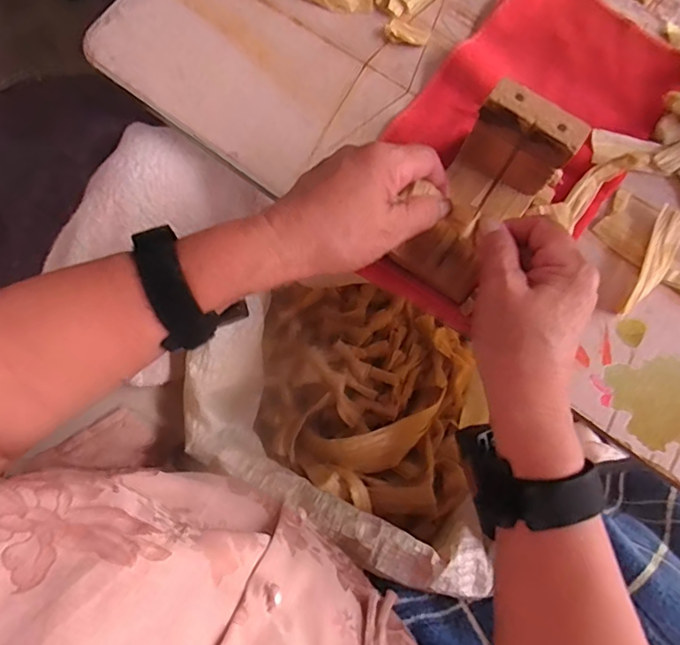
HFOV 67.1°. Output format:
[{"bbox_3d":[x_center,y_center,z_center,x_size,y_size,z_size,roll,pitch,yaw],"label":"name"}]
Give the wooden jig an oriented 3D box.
[{"bbox_3d":[0.089,-0.077,0.322,0.058,0.074,0.104,33,80,5],"label":"wooden jig"}]

